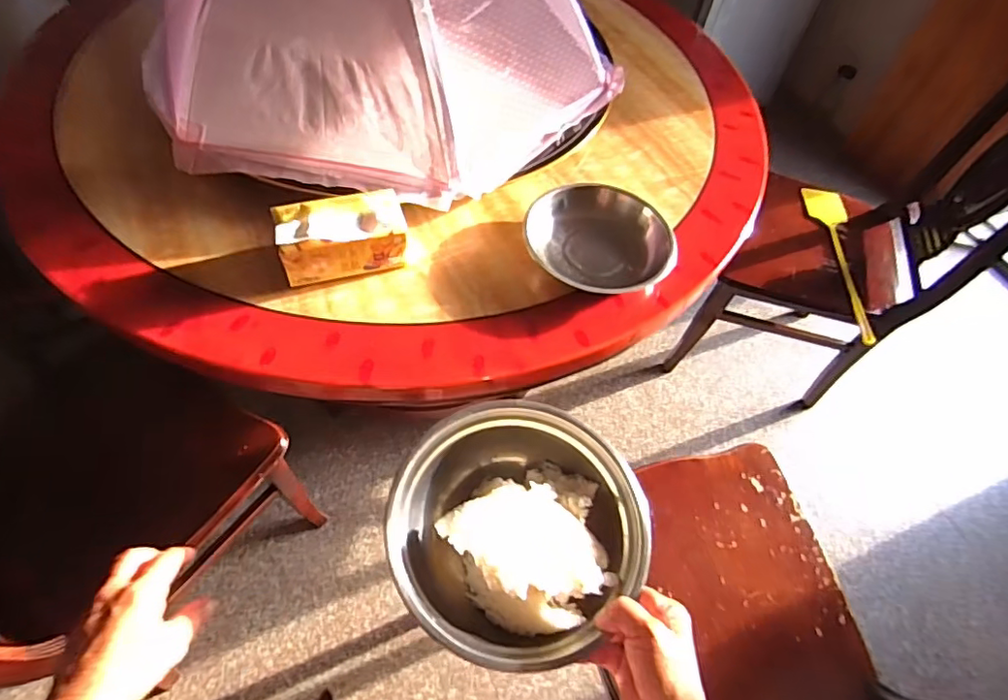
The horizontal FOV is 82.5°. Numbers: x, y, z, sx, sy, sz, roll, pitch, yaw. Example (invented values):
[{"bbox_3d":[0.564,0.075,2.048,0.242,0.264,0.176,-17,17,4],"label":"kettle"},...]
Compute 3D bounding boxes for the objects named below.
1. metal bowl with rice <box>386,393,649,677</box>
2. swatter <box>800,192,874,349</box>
[{"bbox_3d":[0.011,0.145,0.475,0.195,0.058,0.195,1,58,-2],"label":"metal bowl with rice"},{"bbox_3d":[0.821,-0.233,1.397,0.088,0.022,0.502,6,57,1],"label":"swatter"}]

